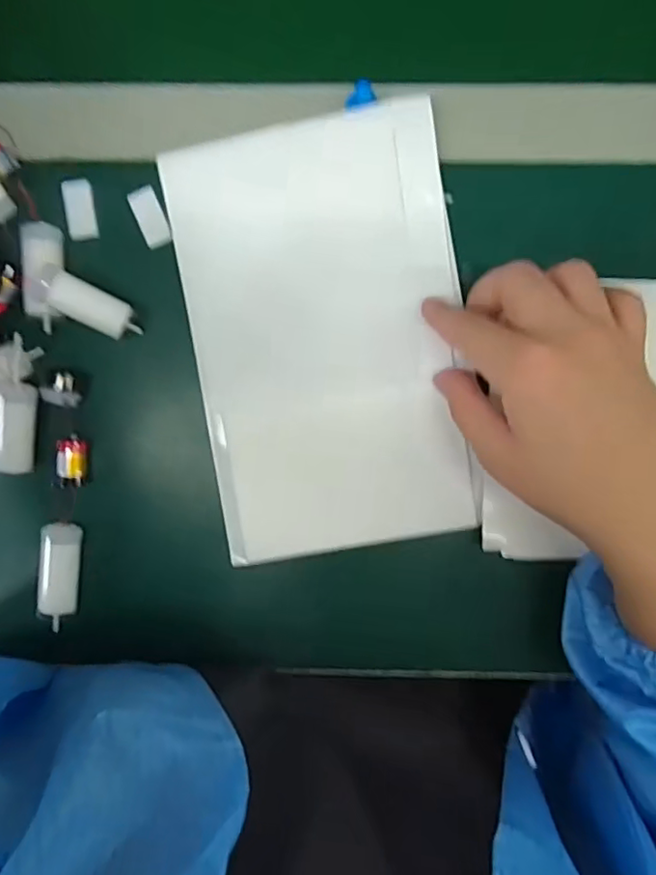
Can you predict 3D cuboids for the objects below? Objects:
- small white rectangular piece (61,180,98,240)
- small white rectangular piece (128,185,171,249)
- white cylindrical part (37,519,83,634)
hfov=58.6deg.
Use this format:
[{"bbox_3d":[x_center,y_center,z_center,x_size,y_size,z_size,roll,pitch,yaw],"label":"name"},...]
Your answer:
[{"bbox_3d":[-0.141,-0.130,0.333,0.016,0.005,0.033,-7,93,3],"label":"small white rectangular piece"},{"bbox_3d":[-0.101,-0.125,0.332,0.015,0.004,0.033,-22,93,3],"label":"small white rectangular piece"},{"bbox_3d":[-0.154,0.079,0.336,0.019,0.017,0.059,2,94,2],"label":"white cylindrical part"}]

